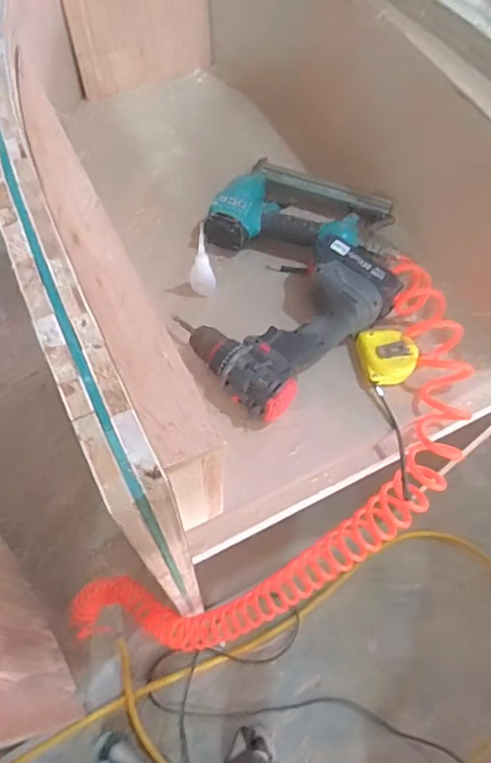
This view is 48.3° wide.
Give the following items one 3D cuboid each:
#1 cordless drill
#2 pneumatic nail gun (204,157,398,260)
[{"bbox_3d":[0.054,-0.077,0.632,0.145,0.071,0.238,41,68,16],"label":"cordless drill"},{"bbox_3d":[0.080,-0.231,0.734,0.235,0.059,0.163,10,63,2],"label":"pneumatic nail gun"}]

